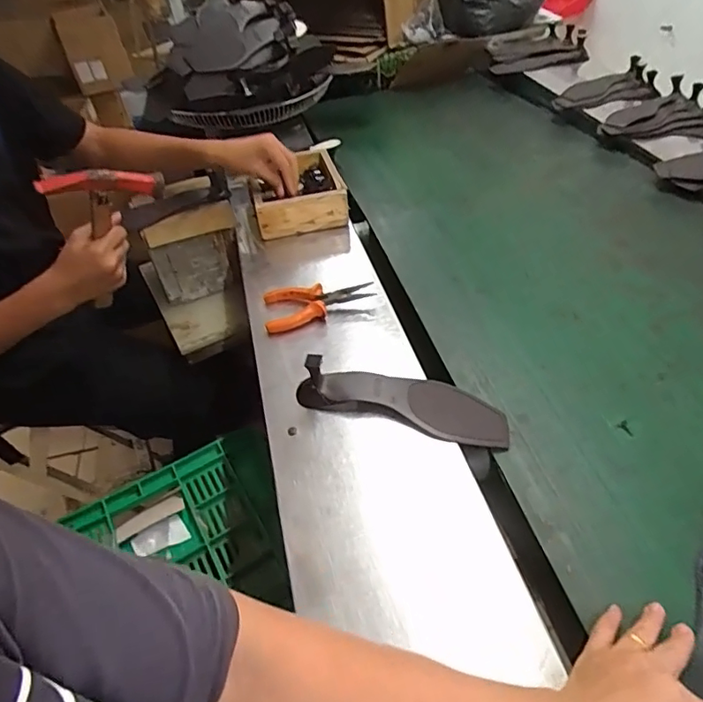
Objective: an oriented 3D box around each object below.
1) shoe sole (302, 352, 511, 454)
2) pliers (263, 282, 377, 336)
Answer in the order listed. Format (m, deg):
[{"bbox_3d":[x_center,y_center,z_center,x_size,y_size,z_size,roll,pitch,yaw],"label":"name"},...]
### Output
[{"bbox_3d":[0.058,0.041,0.588,0.231,0.060,0.079,9,46,16],"label":"shoe sole"},{"bbox_3d":[-0.046,-0.068,0.733,0.149,0.026,0.072,-9,44,-2],"label":"pliers"}]

